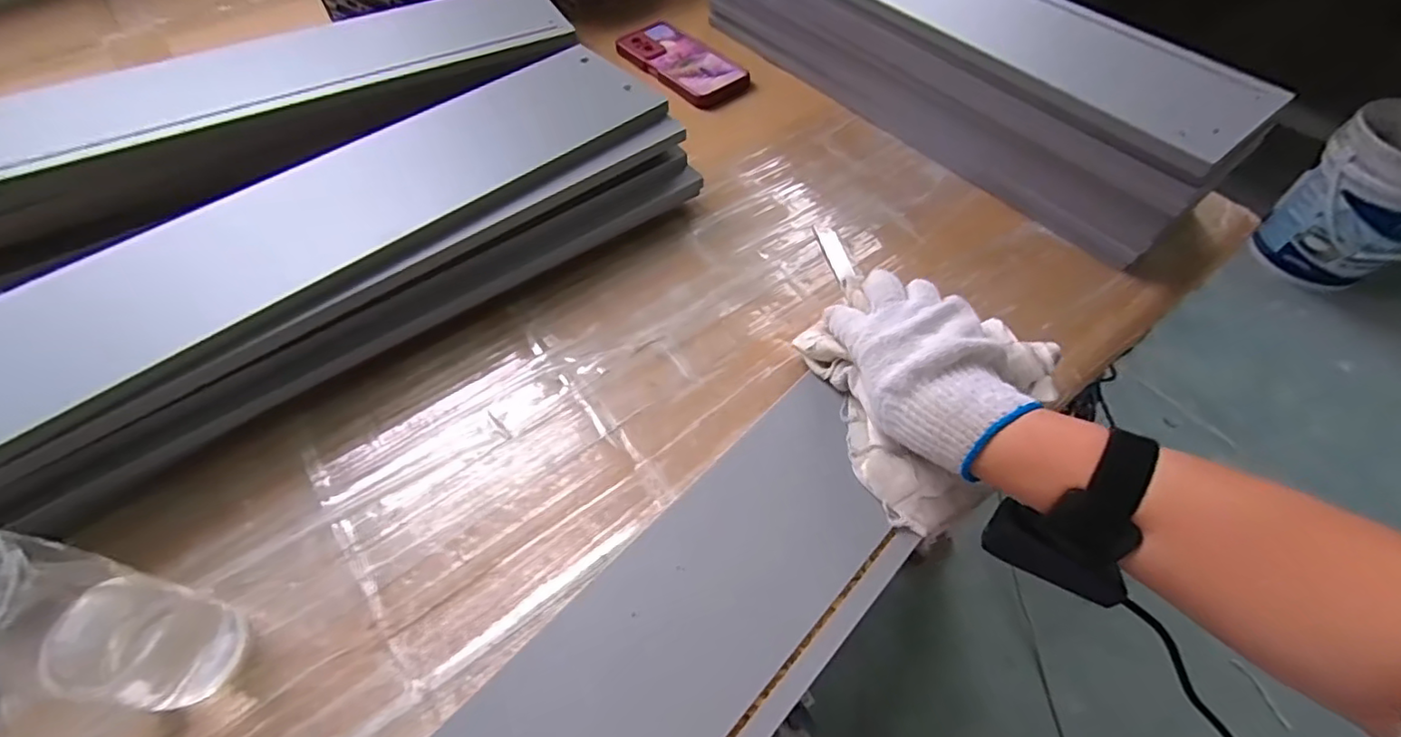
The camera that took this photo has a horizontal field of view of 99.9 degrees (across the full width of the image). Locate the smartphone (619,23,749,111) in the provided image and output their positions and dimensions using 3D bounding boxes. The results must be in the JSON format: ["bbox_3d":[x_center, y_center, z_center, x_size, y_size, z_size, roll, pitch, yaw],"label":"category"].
[{"bbox_3d":[-0.022,-0.365,0.700,0.087,0.012,0.169,-36,62,-23],"label":"smartphone"}]

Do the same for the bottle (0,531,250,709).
[{"bbox_3d":[-0.288,0.112,0.261,0.054,0.190,0.052,8,55,6],"label":"bottle"}]

